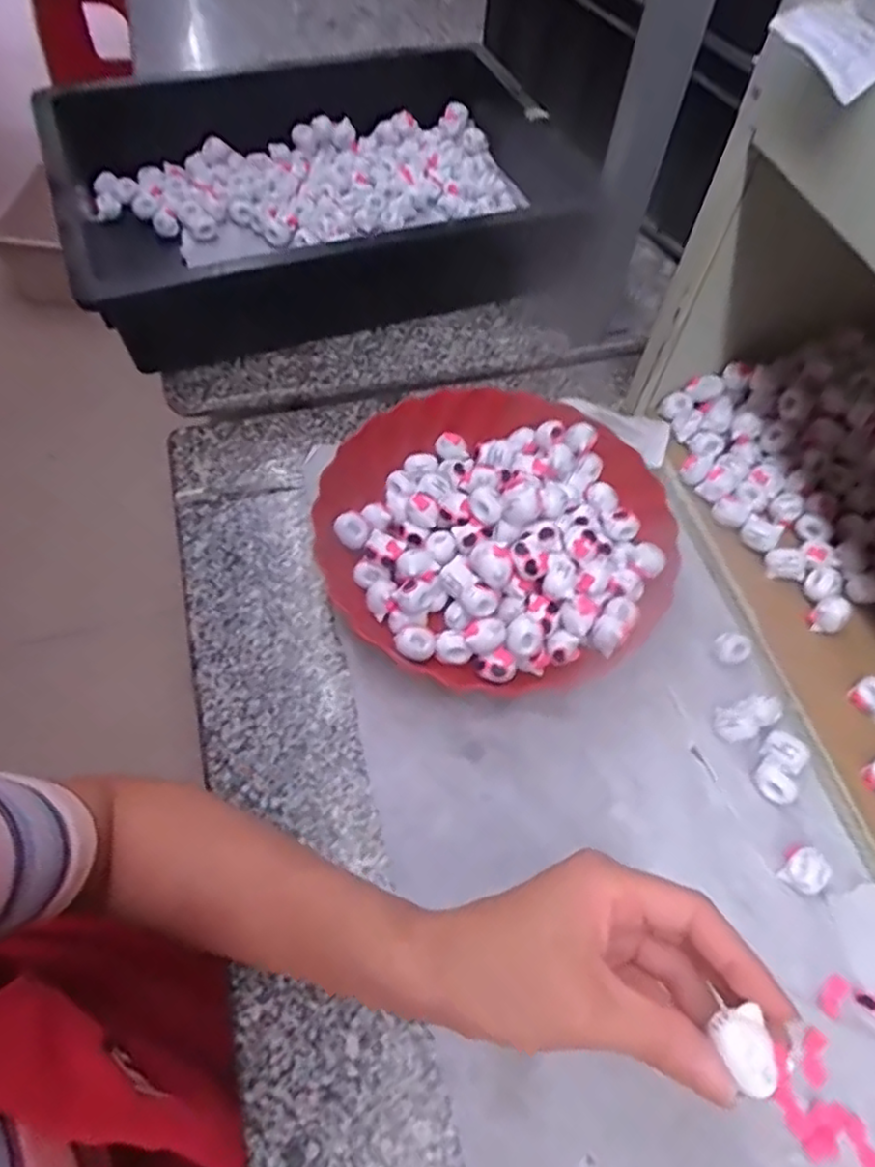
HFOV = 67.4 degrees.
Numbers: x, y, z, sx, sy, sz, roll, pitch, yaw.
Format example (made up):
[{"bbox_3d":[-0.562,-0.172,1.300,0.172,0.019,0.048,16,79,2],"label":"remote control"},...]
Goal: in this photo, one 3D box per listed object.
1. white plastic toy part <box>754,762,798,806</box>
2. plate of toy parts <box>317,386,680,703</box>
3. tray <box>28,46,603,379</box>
[{"bbox_3d":[0.207,0.125,0.404,0.025,0.015,0.017,41,65,18],"label":"white plastic toy part"},{"bbox_3d":[0.040,-0.039,0.466,0.223,0.069,0.241,2,60,-3],"label":"plate of toy parts"},{"bbox_3d":[-0.117,-0.380,0.640,0.463,0.115,0.311,-25,65,-17],"label":"tray"}]

